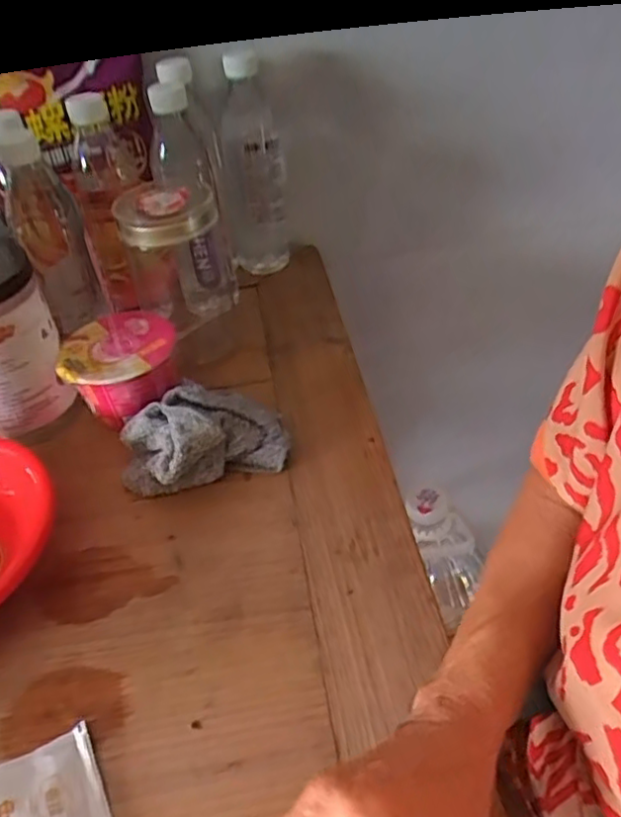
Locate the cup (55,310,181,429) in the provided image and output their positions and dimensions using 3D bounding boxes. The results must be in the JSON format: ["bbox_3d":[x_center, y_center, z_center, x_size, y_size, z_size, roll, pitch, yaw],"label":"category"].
[{"bbox_3d":[-0.164,-0.033,0.578,0.092,0.067,0.100,-11,42,-6],"label":"cup"}]

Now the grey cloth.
[{"bbox_3d":[-0.088,0.019,0.527,0.128,0.053,0.086,-15,43,-10],"label":"grey cloth"}]

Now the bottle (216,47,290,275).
[{"bbox_3d":[-0.063,-0.256,0.689,0.068,0.220,0.068,-8,42,-2],"label":"bottle"}]

